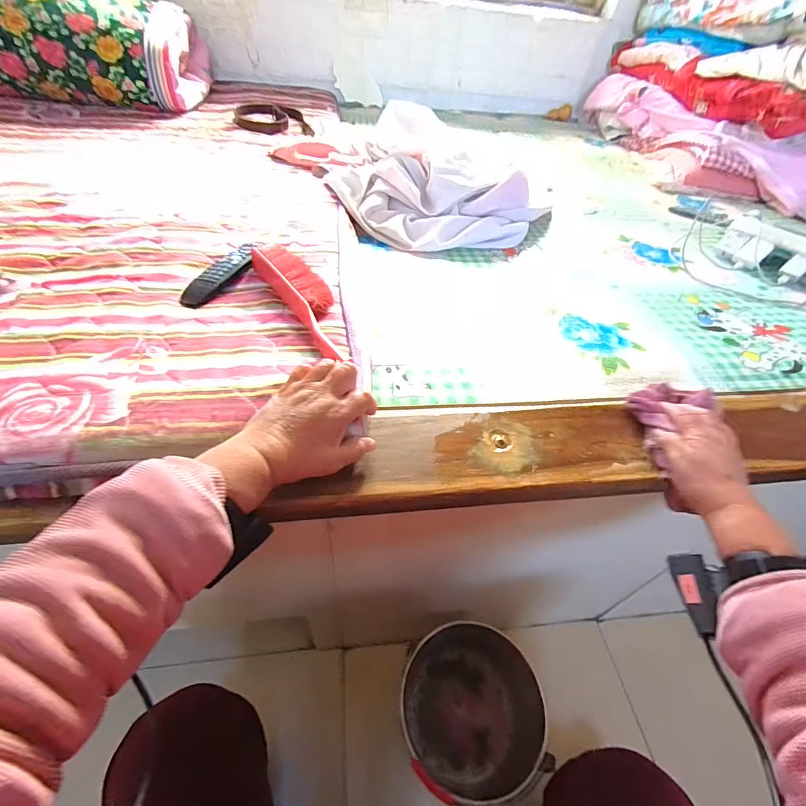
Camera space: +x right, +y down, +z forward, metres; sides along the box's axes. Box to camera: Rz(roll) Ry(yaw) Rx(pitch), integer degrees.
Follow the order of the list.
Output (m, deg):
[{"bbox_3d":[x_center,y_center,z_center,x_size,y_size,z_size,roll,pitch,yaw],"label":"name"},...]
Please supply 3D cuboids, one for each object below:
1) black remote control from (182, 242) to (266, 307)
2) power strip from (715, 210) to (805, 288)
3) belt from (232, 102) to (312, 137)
[{"bbox_3d":[-0.280,-0.208,0.634,0.043,0.018,0.177,17,48,8],"label":"black remote control"},{"bbox_3d":[0.809,-0.329,0.873,0.095,0.065,0.235,-25,55,-27],"label":"power strip"},{"bbox_3d":[-0.429,-0.916,1.310,0.204,0.038,0.288,-16,51,-20],"label":"belt"}]

